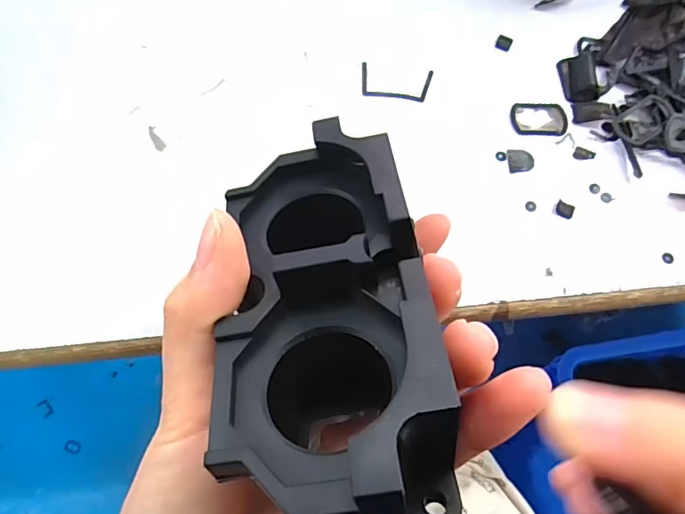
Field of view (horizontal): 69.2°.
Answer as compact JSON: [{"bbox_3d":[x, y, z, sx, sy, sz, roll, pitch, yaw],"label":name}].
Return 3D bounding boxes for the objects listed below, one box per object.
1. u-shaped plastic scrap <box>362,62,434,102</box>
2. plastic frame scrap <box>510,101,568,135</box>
[{"bbox_3d":[0.024,-0.079,0.222,0.032,0.004,0.017,8,72,0],"label":"u-shaped plastic scrap"},{"bbox_3d":[0.087,-0.062,0.218,0.025,0.004,0.017,0,71,-3],"label":"plastic frame scrap"}]

